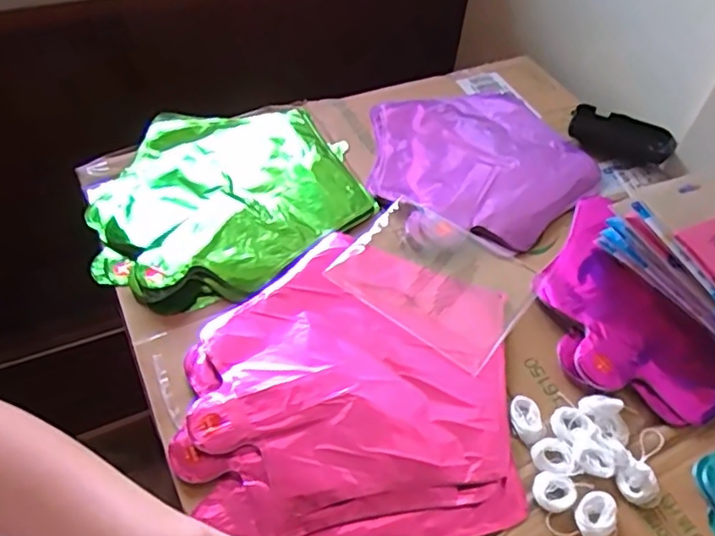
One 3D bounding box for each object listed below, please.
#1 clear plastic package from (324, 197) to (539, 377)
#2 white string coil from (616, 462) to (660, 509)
[{"bbox_3d":[0.069,0.006,0.508,0.151,0.007,0.122,34,57,20],"label":"clear plastic package"},{"bbox_3d":[0.194,0.150,0.408,0.023,0.013,0.027,-20,57,-19],"label":"white string coil"}]

